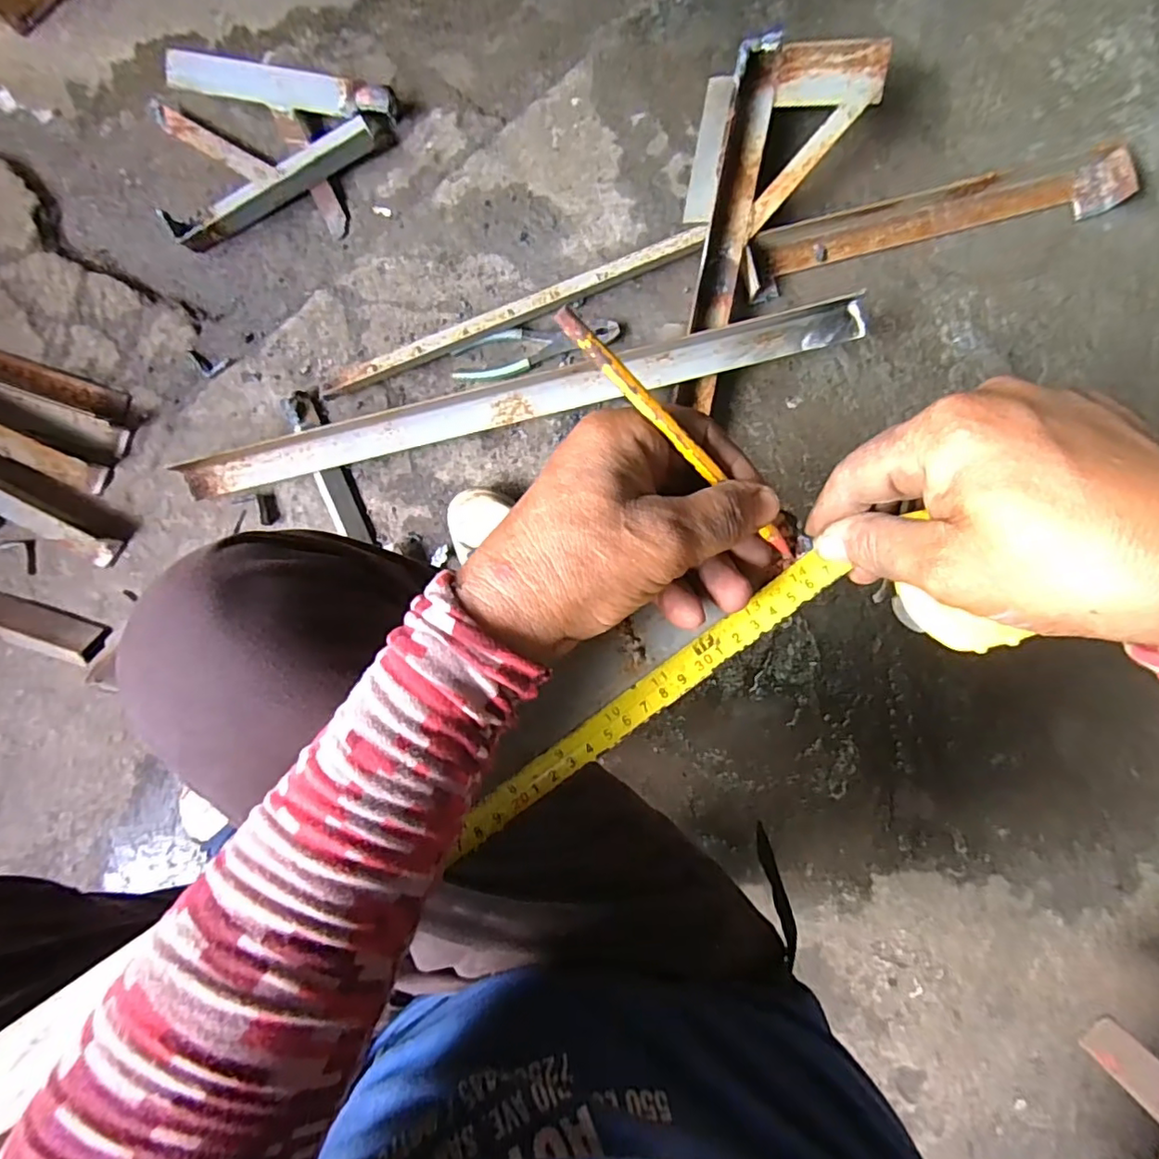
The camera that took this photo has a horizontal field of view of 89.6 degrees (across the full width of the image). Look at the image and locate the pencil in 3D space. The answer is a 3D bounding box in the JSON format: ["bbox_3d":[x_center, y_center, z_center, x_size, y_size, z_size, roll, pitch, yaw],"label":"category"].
[{"bbox_3d":[0.044,-0.053,0.232,0.141,0.004,0.008,39,89,-23],"label":"pencil"}]

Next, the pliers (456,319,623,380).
[{"bbox_3d":[-0.052,-0.275,0.692,0.198,0.016,0.052,-11,91,-2],"label":"pliers"}]

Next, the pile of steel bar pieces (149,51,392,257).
[{"bbox_3d":[-0.363,-0.485,0.681,0.267,0.042,0.211,8,90,-2],"label":"pile of steel bar pieces"}]

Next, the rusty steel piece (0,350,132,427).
[{"bbox_3d":[-0.703,-0.256,0.666,0.357,0.023,0.040,19,90,-2],"label":"rusty steel piece"}]

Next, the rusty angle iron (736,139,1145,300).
[{"bbox_3d":[0.432,-0.432,0.702,0.483,0.032,0.075,-16,91,-2],"label":"rusty angle iron"}]

